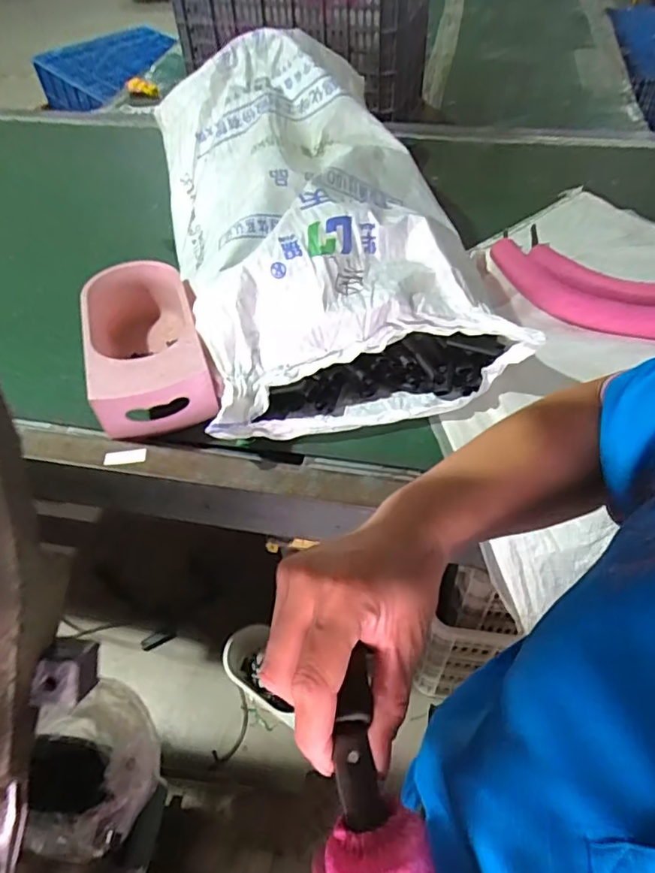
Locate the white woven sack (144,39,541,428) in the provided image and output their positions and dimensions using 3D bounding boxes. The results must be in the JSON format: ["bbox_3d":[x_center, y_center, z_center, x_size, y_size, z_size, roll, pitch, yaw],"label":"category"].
[{"bbox_3d":[-0.024,-0.378,0.941,0.475,0.242,0.838,-13,50,-9],"label":"white woven sack"}]

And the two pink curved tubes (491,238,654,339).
[{"bbox_3d":[0.546,-0.265,0.910,0.476,0.069,0.268,-3,49,0],"label":"two pink curved tubes"}]

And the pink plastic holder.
[{"bbox_3d":[-0.261,-0.132,0.824,0.157,0.109,0.300,-16,51,-12],"label":"pink plastic holder"}]

